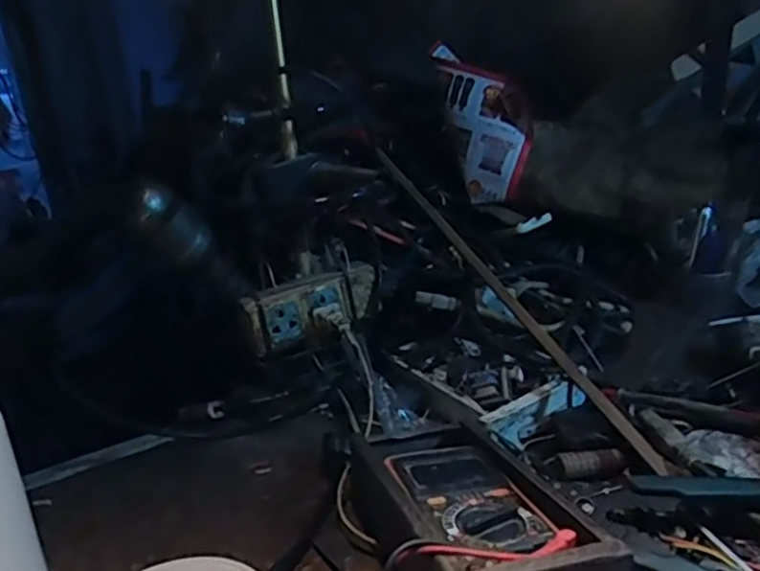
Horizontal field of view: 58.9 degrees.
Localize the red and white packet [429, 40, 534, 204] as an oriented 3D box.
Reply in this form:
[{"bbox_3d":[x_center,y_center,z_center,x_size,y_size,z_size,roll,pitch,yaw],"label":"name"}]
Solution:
[{"bbox_3d":[0.123,-0.204,0.809,0.086,0.207,0.035,-21,-9,19],"label":"red and white packet"}]

